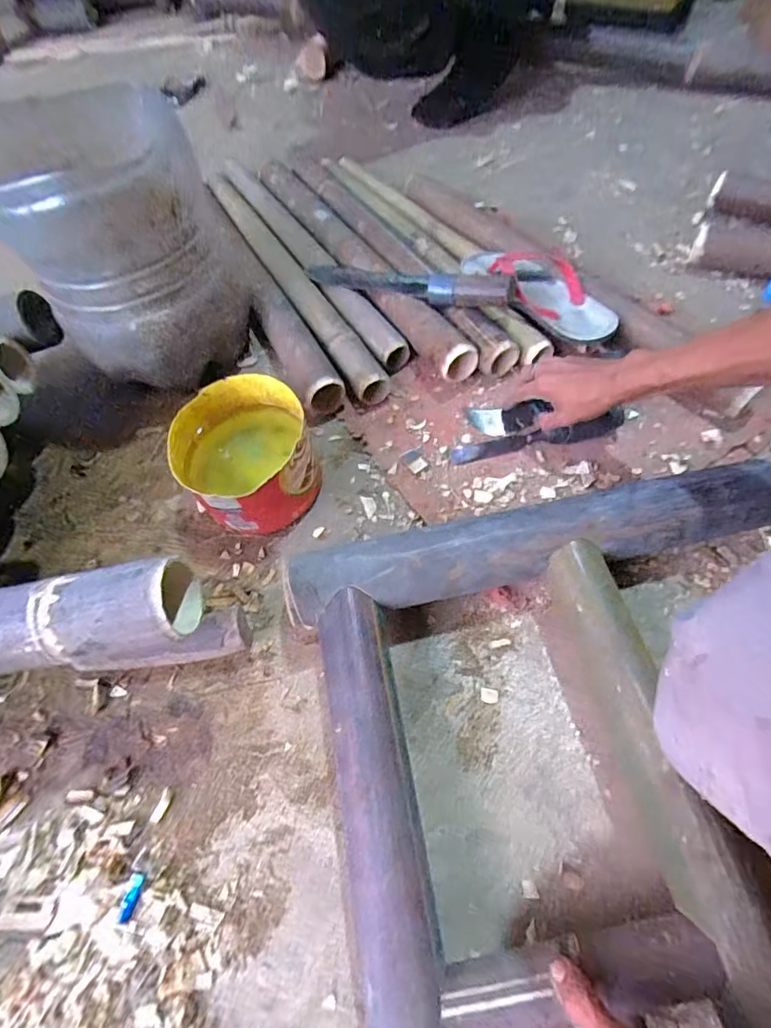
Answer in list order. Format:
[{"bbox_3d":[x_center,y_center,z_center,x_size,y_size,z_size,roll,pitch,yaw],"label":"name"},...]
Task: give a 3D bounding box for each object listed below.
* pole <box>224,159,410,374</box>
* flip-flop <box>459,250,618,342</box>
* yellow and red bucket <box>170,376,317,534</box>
[{"bbox_3d":[-0.135,-0.434,0.816,0.054,0.040,0.627,-25,61,-12],"label":"pole"},{"bbox_3d":[0.220,-0.311,0.682,0.124,0.049,0.236,-37,64,-17],"label":"flip-flop"},{"bbox_3d":[-0.152,-0.064,0.579,0.147,0.104,0.151,-11,59,-4],"label":"yellow and red bucket"}]

